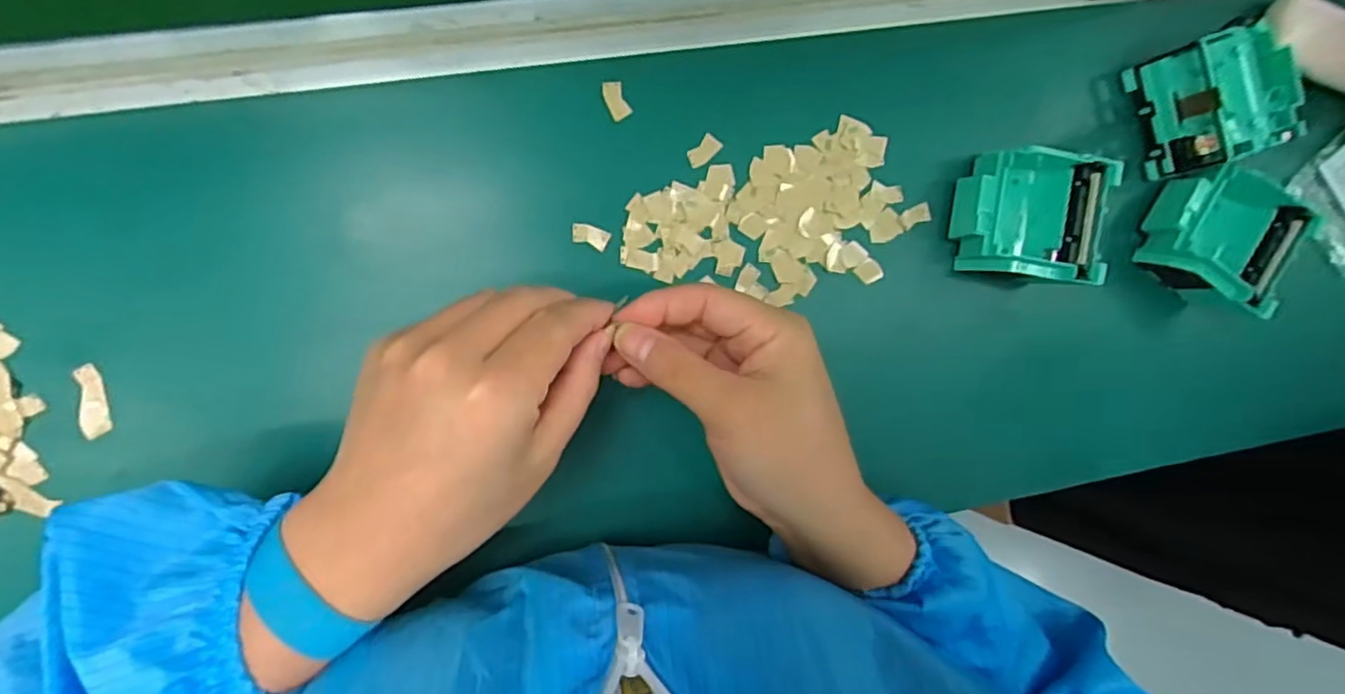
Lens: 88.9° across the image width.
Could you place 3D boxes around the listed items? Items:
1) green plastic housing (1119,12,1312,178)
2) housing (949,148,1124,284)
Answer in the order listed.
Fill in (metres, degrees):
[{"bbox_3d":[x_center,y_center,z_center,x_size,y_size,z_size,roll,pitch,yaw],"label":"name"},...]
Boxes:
[{"bbox_3d":[0.322,-0.147,0.405,0.076,0.045,0.070,-21,95,-7],"label":"green plastic housing"},{"bbox_3d":[0.206,-0.076,0.398,0.075,0.043,0.072,6,91,-8],"label":"housing"}]

